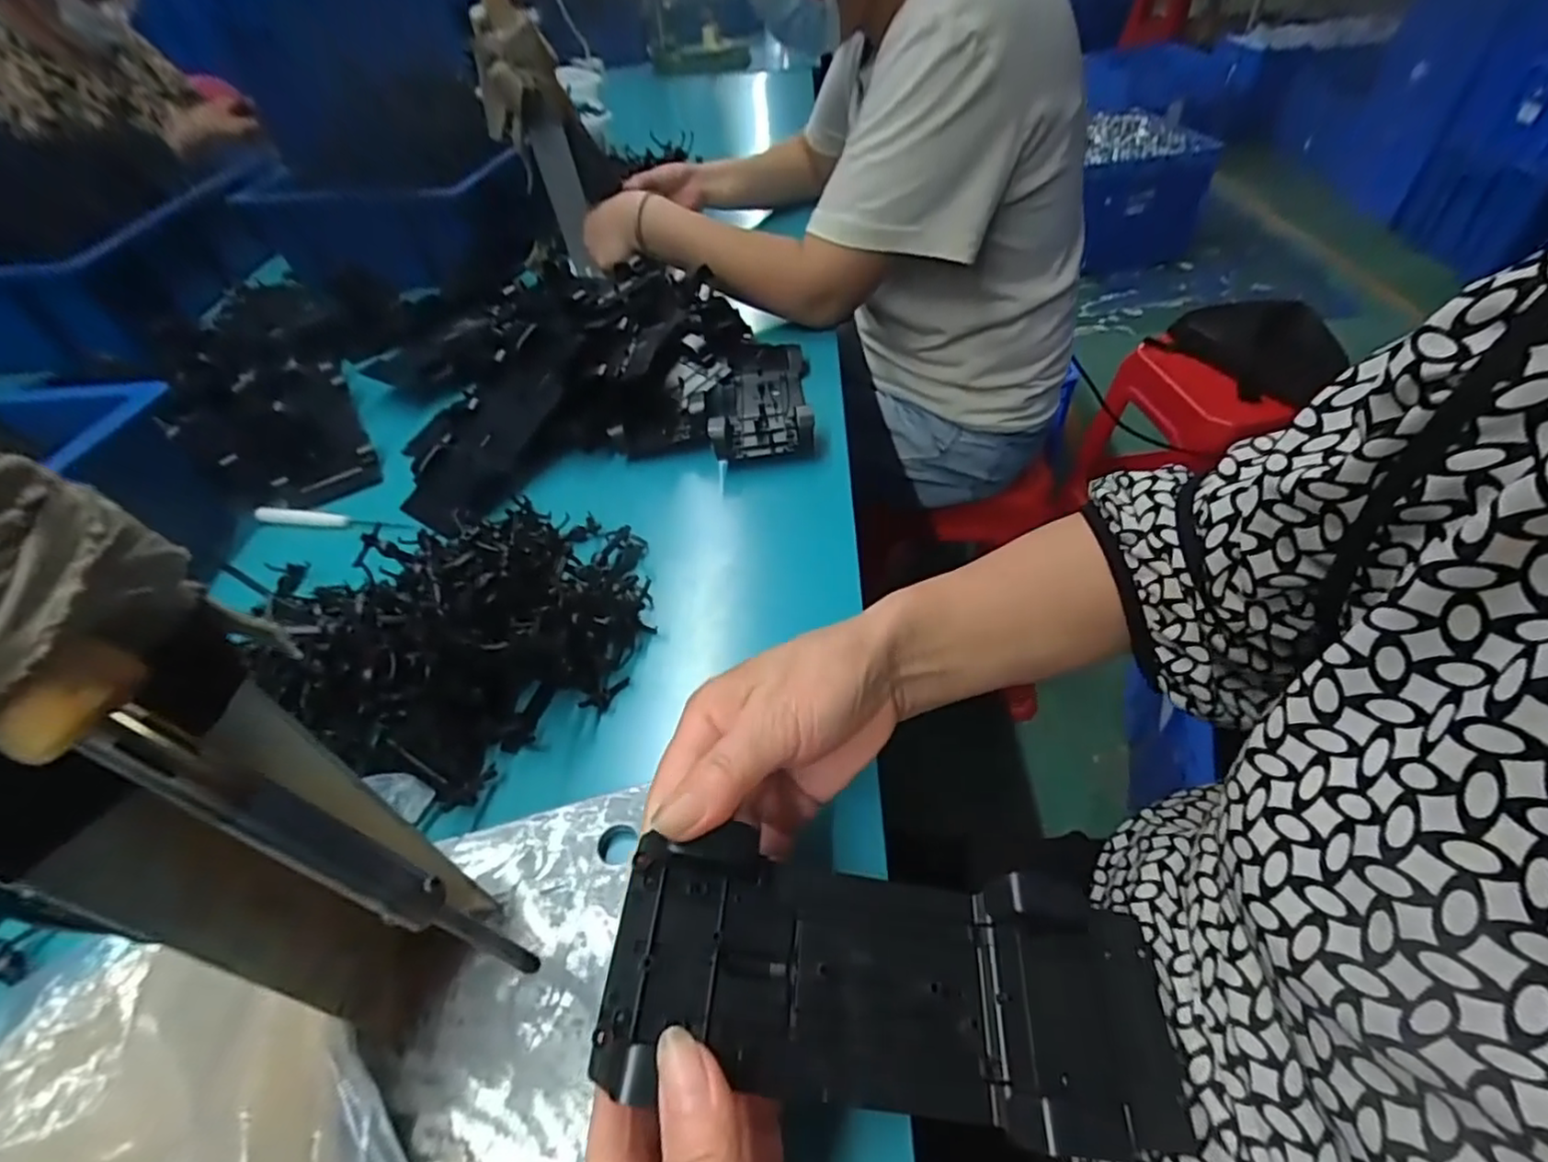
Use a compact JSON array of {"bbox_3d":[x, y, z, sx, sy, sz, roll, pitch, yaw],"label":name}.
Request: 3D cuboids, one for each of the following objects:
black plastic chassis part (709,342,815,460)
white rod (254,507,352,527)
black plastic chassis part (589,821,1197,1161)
[{"bbox_3d":[-0.007,-0.155,0.553,0.077,0.040,0.181,-2,46,4],"label":"black plastic chassis part"},{"bbox_3d":[-0.367,-0.051,0.515,0.081,0.010,0.014,5,47,11],"label":"white rod"},{"bbox_3d":[0.044,0.135,0.222,0.193,0.019,0.077,11,47,-4],"label":"black plastic chassis part"}]

